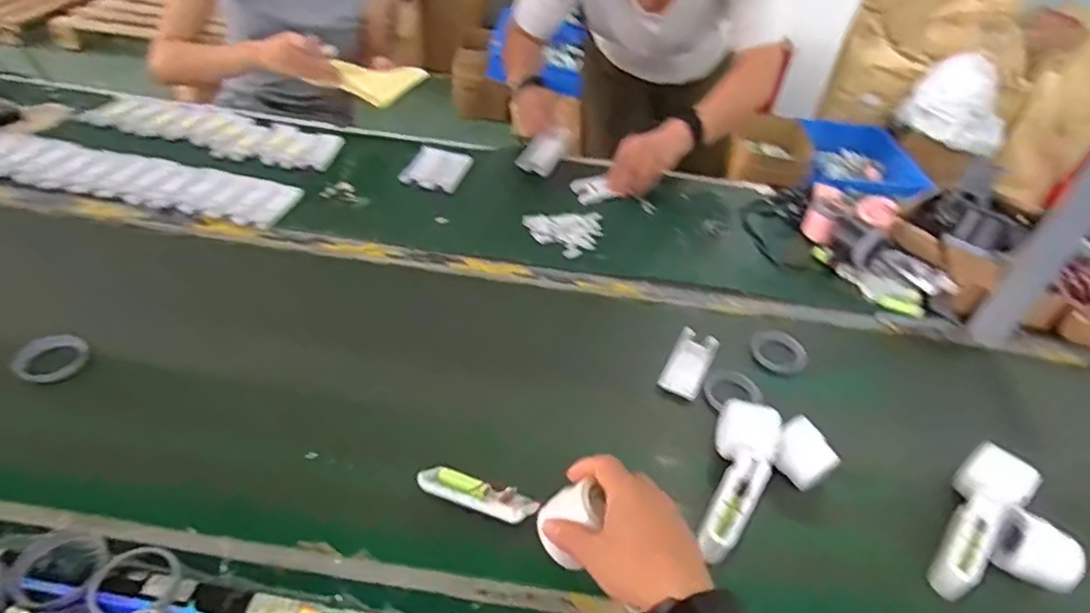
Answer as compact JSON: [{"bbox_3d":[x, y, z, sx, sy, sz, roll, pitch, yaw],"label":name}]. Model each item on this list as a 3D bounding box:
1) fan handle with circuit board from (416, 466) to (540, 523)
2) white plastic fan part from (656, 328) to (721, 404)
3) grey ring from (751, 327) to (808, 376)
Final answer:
[{"bbox_3d":[-0.059,0.163,0.556,0.113,0.013,0.030,10,36,27],"label":"fan handle with circuit board"},{"bbox_3d":[0.167,0.066,0.738,0.046,0.015,0.103,23,42,18],"label":"white plastic fan part"},{"bbox_3d":[0.281,0.054,0.766,0.071,0.006,0.068,5,40,-4],"label":"grey ring"}]

